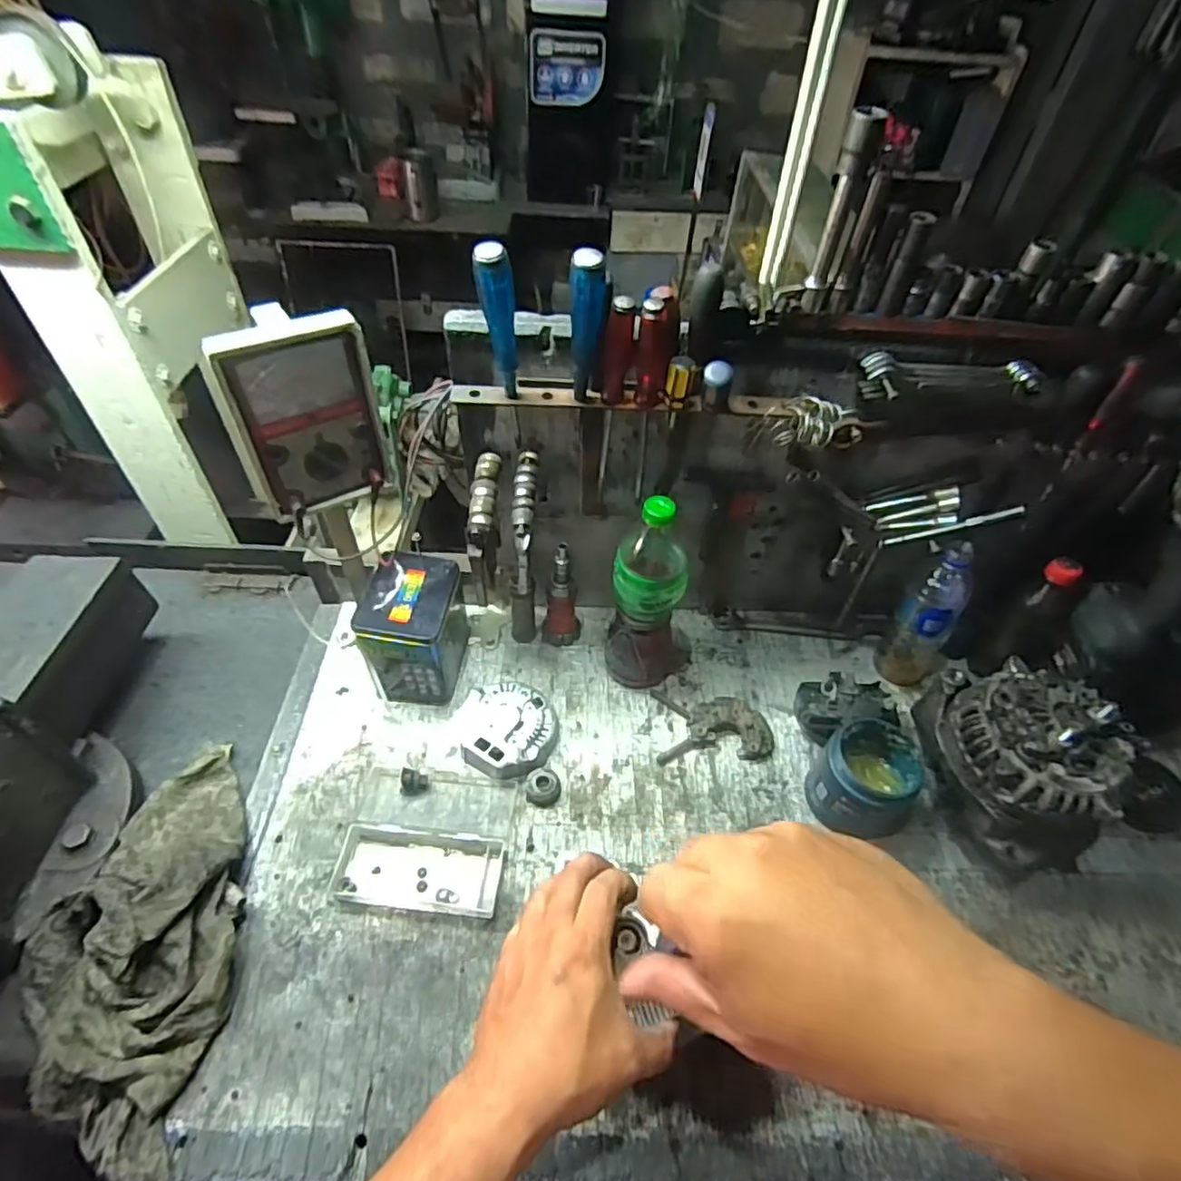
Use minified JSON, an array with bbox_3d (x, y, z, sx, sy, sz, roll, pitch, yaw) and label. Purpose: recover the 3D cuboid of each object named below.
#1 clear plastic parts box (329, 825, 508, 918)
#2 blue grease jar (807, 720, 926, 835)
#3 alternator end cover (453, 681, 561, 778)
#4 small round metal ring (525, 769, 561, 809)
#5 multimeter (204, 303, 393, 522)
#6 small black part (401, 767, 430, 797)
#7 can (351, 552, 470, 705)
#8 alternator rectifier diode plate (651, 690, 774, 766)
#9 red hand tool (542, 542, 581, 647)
[{"bbox_3d":[-0.169,0.277,0.625,0.161,0.022,0.068,7,49,1],"label":"clear plastic parts box"},{"bbox_3d":[0.290,0.202,0.663,0.097,0.107,0.096,2,49,-3],"label":"blue grease jar"},{"bbox_3d":[-0.096,0.158,0.723,0.115,0.038,0.108,32,54,21],"label":"alternator end cover"},{"bbox_3d":[-0.051,0.215,0.690,0.038,0.017,0.039,2,49,-3],"label":"small round metal ring"},{"bbox_3d":[-0.263,-0.161,0.580,0.124,0.170,0.057,-27,56,-25],"label":"multimeter"},{"bbox_3d":[-0.190,0.207,0.683,0.030,0.013,0.027,-4,50,-8],"label":"small black part"},{"bbox_3d":[-0.207,0.044,0.754,0.092,0.145,0.132,7,49,1],"label":"can"},{"bbox_3d":[0.145,0.159,0.741,0.133,0.026,0.089,5,49,0],"label":"alternator rectifier diode plate"},{"bbox_3d":[-0.035,0.009,0.782,0.046,0.152,0.041,4,49,-1],"label":"red hand tool"}]

